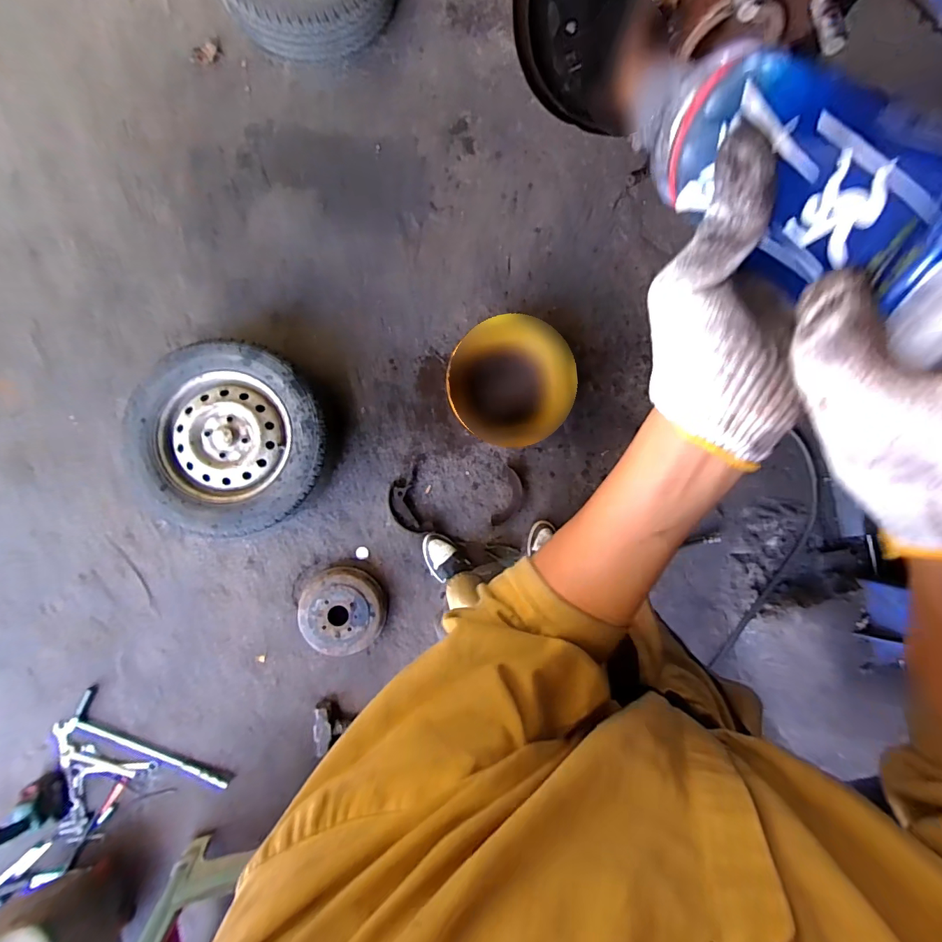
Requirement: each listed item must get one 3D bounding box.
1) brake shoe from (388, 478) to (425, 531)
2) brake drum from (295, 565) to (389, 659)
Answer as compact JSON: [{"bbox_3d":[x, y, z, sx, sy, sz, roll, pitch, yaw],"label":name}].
[{"bbox_3d":[-0.205,0.108,1.400,0.081,0.047,0.169,-13,88,-4],"label":"brake shoe"},{"bbox_3d":[-0.379,0.410,1.361,0.238,0.098,0.242,0,87,-4],"label":"brake drum"}]

